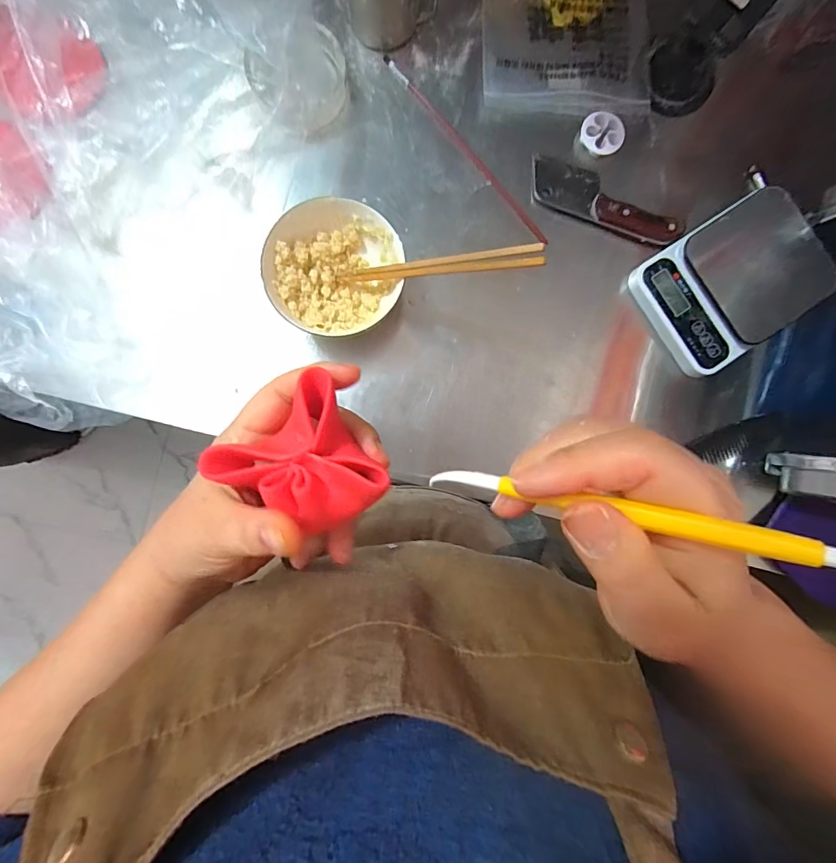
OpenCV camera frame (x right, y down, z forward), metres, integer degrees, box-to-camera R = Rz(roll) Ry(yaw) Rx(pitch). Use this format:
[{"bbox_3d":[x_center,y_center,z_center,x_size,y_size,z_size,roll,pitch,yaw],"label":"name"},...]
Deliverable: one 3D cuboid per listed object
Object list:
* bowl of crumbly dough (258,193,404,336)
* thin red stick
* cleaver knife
[{"bbox_3d":[-0.084,-0.163,0.447,0.132,0.066,0.120,0,88,-3],"label":"bowl of crumbly dough"},{"bbox_3d":[0.055,-0.322,0.490,0.010,0.006,0.278,-41,90,-4],"label":"thin red stick"},{"bbox_3d":[0.216,-0.264,0.491,0.179,0.017,0.056,20,87,-2],"label":"cleaver knife"}]

